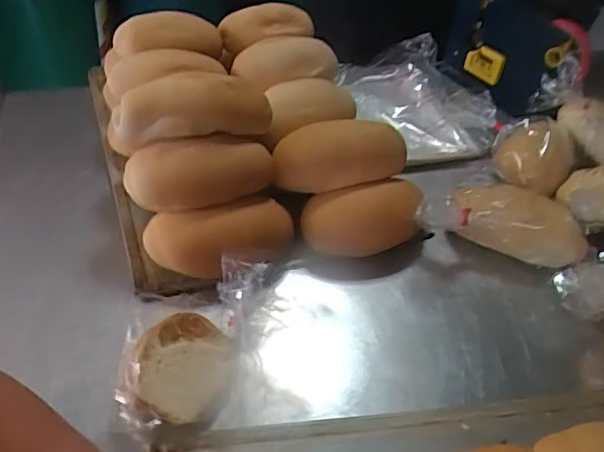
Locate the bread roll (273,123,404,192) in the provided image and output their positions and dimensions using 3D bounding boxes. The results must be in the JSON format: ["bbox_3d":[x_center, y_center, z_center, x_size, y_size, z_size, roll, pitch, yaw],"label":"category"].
[{"bbox_3d":[0.038,-0.067,0.600,0.141,0.071,0.052,-6,44,-12],"label":"bread roll"}]

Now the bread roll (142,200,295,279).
[{"bbox_3d":[-0.076,0.016,0.534,0.141,0.048,0.064,-5,44,-12],"label":"bread roll"}]

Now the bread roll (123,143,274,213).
[{"bbox_3d":[-0.096,-0.050,0.532,0.141,0.051,0.050,-9,45,-16],"label":"bread roll"}]

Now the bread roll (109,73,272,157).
[{"bbox_3d":[-0.107,-0.113,0.542,0.151,0.050,0.057,-11,45,-17],"label":"bread roll"}]

